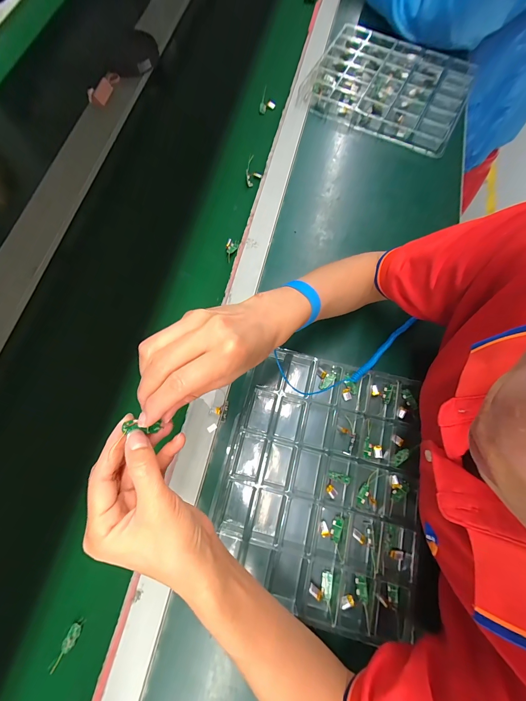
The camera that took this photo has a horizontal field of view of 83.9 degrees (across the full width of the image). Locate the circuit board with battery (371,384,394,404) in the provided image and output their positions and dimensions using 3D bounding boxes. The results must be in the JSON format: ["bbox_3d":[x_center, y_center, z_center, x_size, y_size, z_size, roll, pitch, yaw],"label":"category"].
[{"bbox_3d":[0.164,0.057,0.402,0.026,0.013,0.027,21,73,6],"label":"circuit board with battery"}]

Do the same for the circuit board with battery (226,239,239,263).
[{"bbox_3d":[-0.055,-0.167,0.484,0.018,0.012,0.042,20,73,6],"label":"circuit board with battery"}]

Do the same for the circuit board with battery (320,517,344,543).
[{"bbox_3d":[0.083,0.213,0.351,0.026,0.005,0.026,17,73,5],"label":"circuit board with battery"}]

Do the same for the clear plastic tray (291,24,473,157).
[{"bbox_3d":[0.255,-0.535,0.590,0.296,0.042,0.255,29,74,9],"label":"clear plastic tray"}]

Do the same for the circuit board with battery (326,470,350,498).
[{"bbox_3d":[0.093,0.169,0.365,0.025,0.009,0.030,17,73,5],"label":"circuit board with battery"}]

